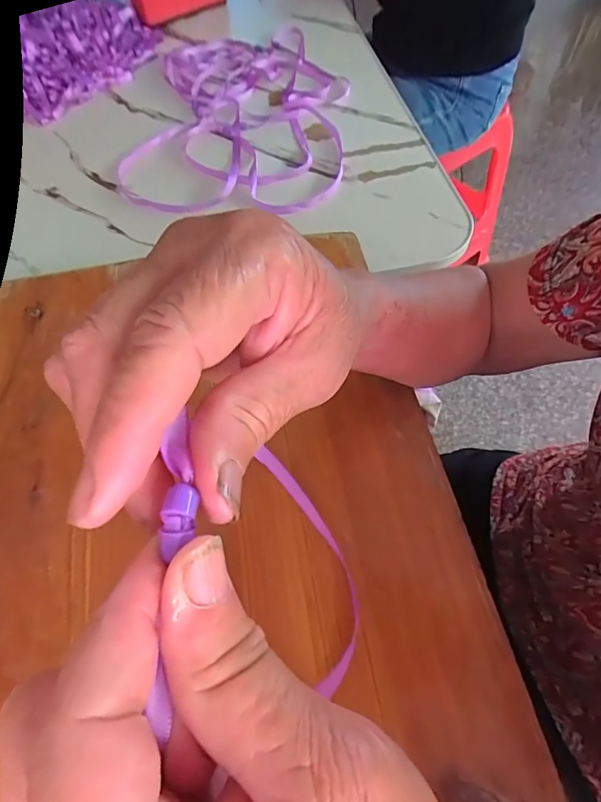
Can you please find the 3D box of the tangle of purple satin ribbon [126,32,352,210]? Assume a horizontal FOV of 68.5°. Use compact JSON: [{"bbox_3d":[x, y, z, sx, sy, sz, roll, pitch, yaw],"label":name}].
[{"bbox_3d":[-0.076,-0.390,0.582,0.258,0.014,0.415,-1,60,4],"label":"tangle of purple satin ribbon"}]

